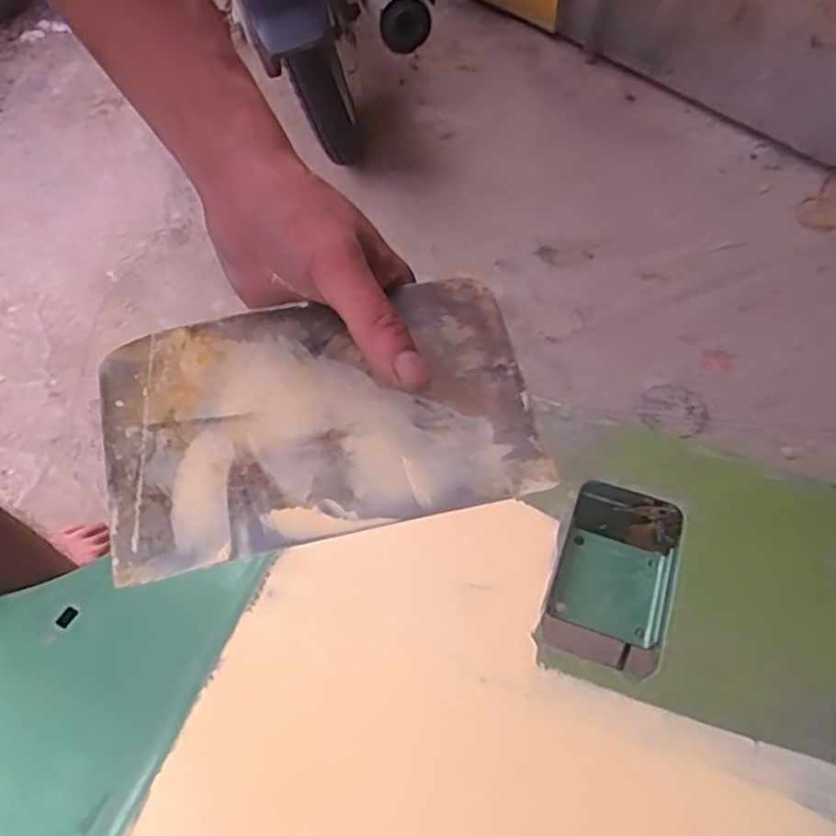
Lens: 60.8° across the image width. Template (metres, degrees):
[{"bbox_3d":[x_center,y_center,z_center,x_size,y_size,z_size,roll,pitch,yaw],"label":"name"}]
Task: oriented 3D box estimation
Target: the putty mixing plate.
[{"bbox_3d":[-0.040,-0.002,0.288,0.167,0.004,0.102,-12,67,-7],"label":"putty mixing plate"}]

